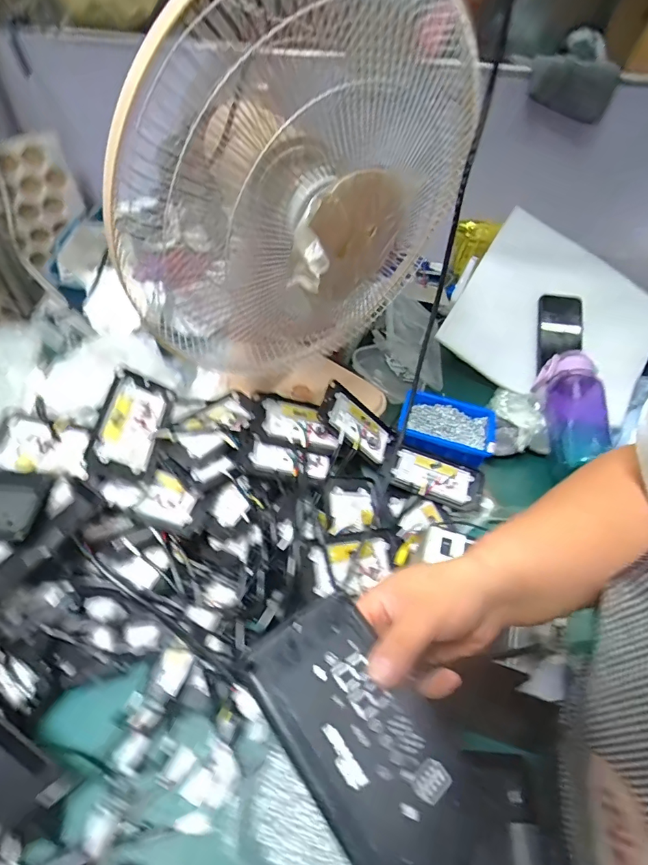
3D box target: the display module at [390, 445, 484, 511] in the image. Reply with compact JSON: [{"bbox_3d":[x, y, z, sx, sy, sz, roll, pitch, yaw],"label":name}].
[{"bbox_3d":[0.175,0.070,0.723,0.135,0.012,0.079,18,55,9],"label":"display module"}]

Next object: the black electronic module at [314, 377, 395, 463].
[{"bbox_3d":[0.054,-0.015,0.735,0.137,0.013,0.083,42,50,-17],"label":"black electronic module"}]

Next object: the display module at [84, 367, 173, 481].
[{"bbox_3d":[-0.252,-0.009,0.618,0.080,0.015,0.154,23,56,-27],"label":"display module"}]

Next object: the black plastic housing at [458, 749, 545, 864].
[{"bbox_3d":[0.176,0.404,0.455,0.083,0.026,0.156,8,54,1],"label":"black plastic housing"}]

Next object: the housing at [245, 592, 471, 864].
[{"bbox_3d":[0.025,0.176,0.278,0.081,0.021,0.147,-29,61,-23],"label":"housing"}]

